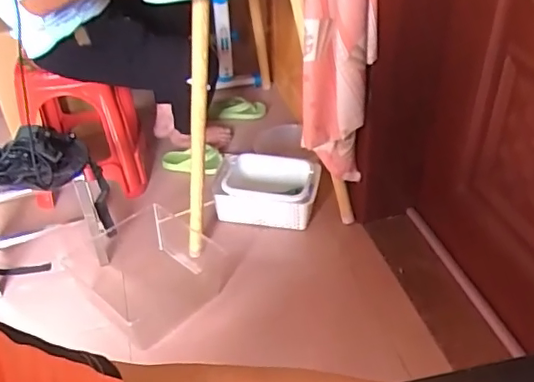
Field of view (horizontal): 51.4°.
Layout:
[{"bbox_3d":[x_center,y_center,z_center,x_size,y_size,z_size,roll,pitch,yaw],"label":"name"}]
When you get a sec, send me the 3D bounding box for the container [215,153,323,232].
[{"bbox_3d":[0.001,0.006,1.699,0.308,0.145,0.212,2,39,7],"label":"container"}]

